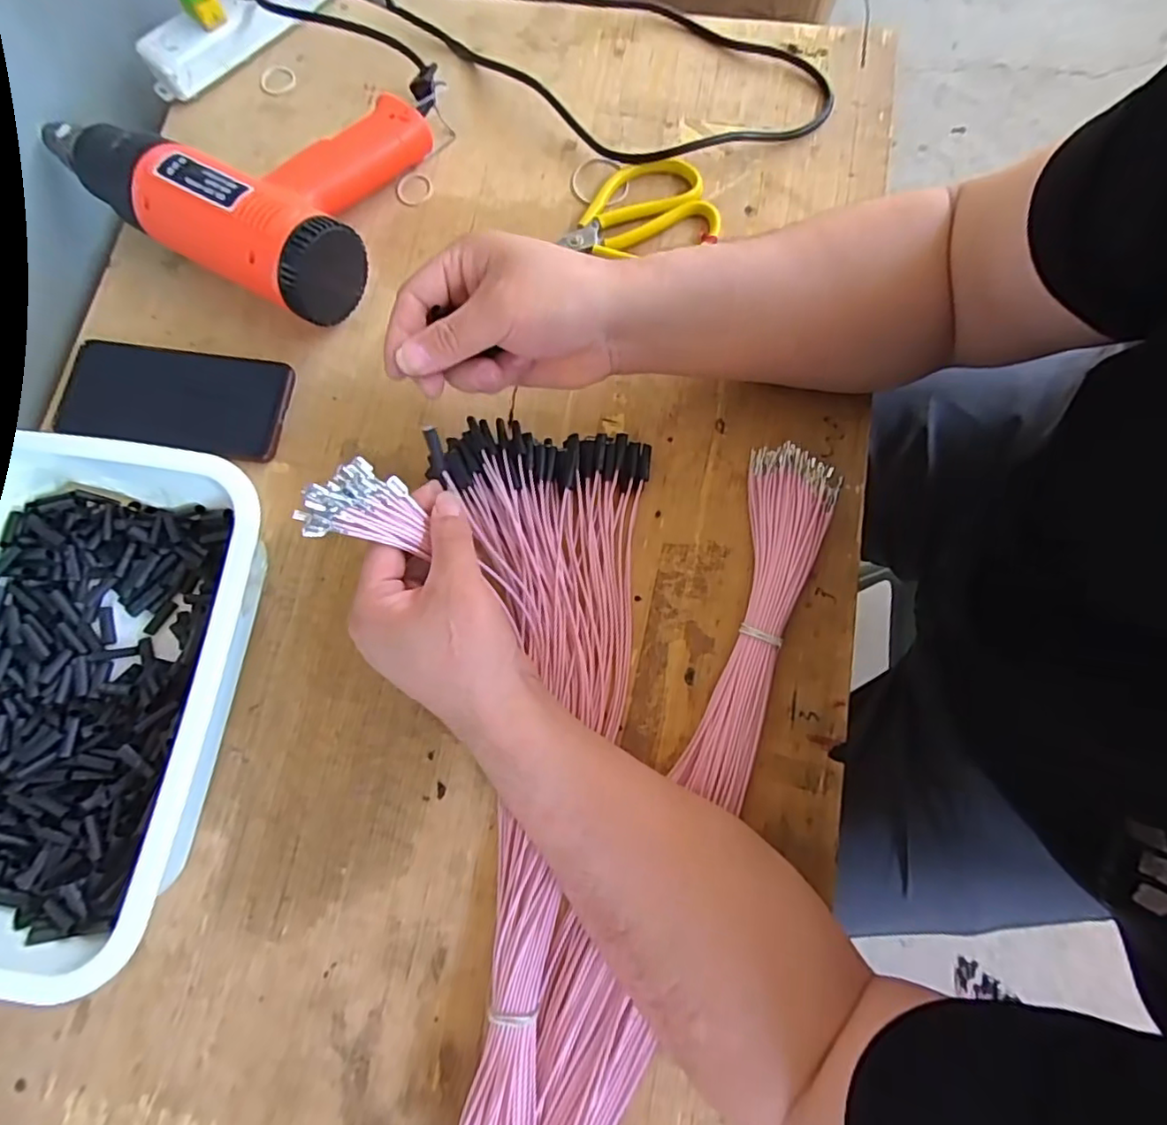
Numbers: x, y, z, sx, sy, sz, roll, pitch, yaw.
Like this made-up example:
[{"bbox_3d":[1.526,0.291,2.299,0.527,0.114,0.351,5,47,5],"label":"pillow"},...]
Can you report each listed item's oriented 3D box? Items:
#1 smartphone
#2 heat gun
[{"bbox_3d":[-0.297,-0.121,0.440,0.155,0.009,0.079,8,75,1],"label":"smartphone"},{"bbox_3d":[-0.256,-0.307,0.451,0.259,0.074,0.183,29,80,8],"label":"heat gun"}]

